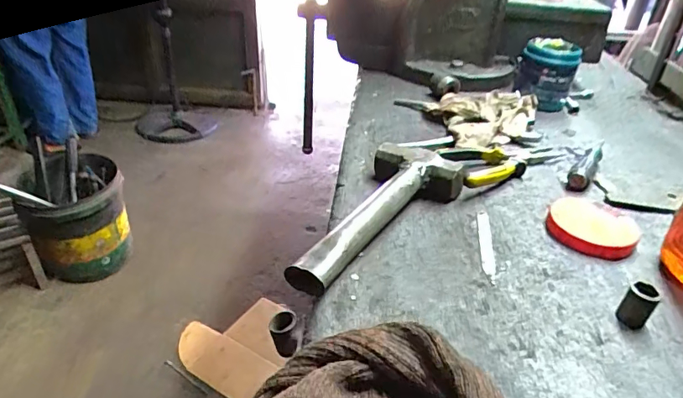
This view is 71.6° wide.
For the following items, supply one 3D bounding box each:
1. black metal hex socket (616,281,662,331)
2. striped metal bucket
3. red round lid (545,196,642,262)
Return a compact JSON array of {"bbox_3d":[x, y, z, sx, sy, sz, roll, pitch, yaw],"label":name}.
[{"bbox_3d":[0.252,0.091,0.402,0.023,0.035,0.024,28,40,33],"label":"black metal hex socket"},{"bbox_3d":[-0.861,0.080,1.560,0.302,0.330,0.279,2,34,-1],"label":"striped metal bucket"},{"bbox_3d":[0.265,0.029,0.502,0.087,0.025,0.072,24,38,29],"label":"red round lid"}]

